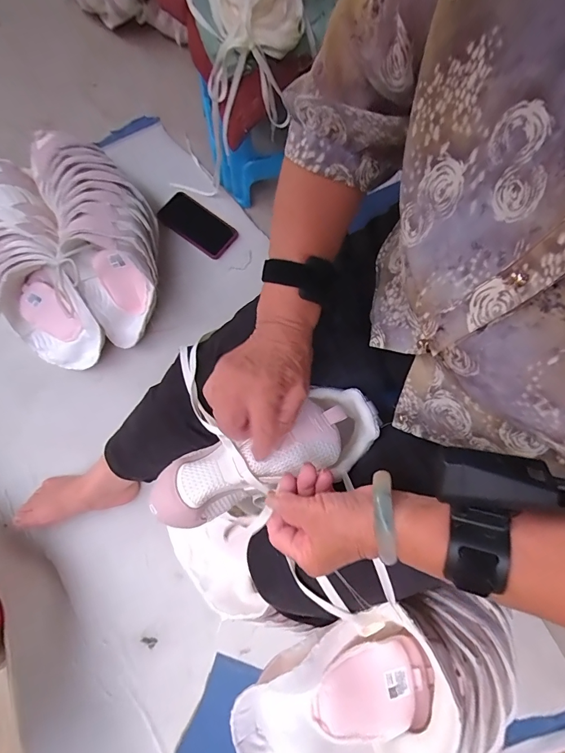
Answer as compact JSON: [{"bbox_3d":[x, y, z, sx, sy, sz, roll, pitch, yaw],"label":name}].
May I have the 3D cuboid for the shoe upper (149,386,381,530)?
[{"bbox_3d":[-0.012,0.078,0.394,0.233,0.052,0.084,-22,77,-15],"label":"shoe upper"}]

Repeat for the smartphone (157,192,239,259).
[{"bbox_3d":[-0.185,-0.324,0.830,0.169,0.018,0.092,37,67,7],"label":"smartphone"}]

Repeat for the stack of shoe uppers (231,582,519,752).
[{"bbox_3d":[0.093,0.310,0.380,0.259,0.113,0.155,-15,76,-7],"label":"stack of shoe uppers"}]

